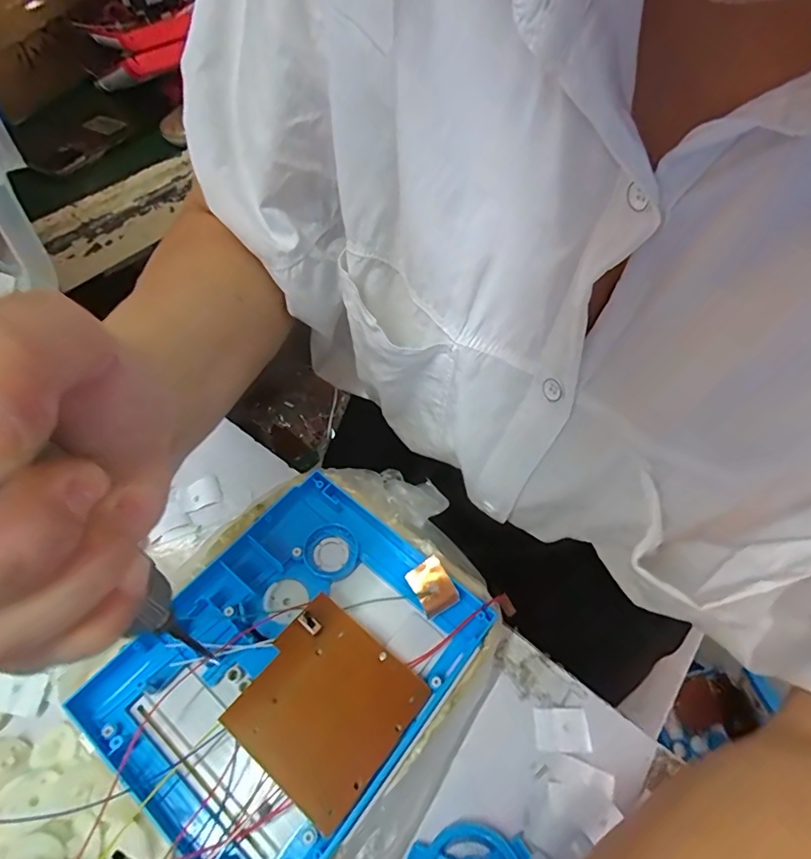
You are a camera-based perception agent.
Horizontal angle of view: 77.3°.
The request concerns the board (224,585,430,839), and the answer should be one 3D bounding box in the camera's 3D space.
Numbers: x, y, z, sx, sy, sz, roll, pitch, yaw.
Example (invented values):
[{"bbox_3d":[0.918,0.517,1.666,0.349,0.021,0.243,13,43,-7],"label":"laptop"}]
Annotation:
[{"bbox_3d":[-0.038,0.128,0.240,0.072,0.013,0.071,35,61,19],"label":"board"}]

